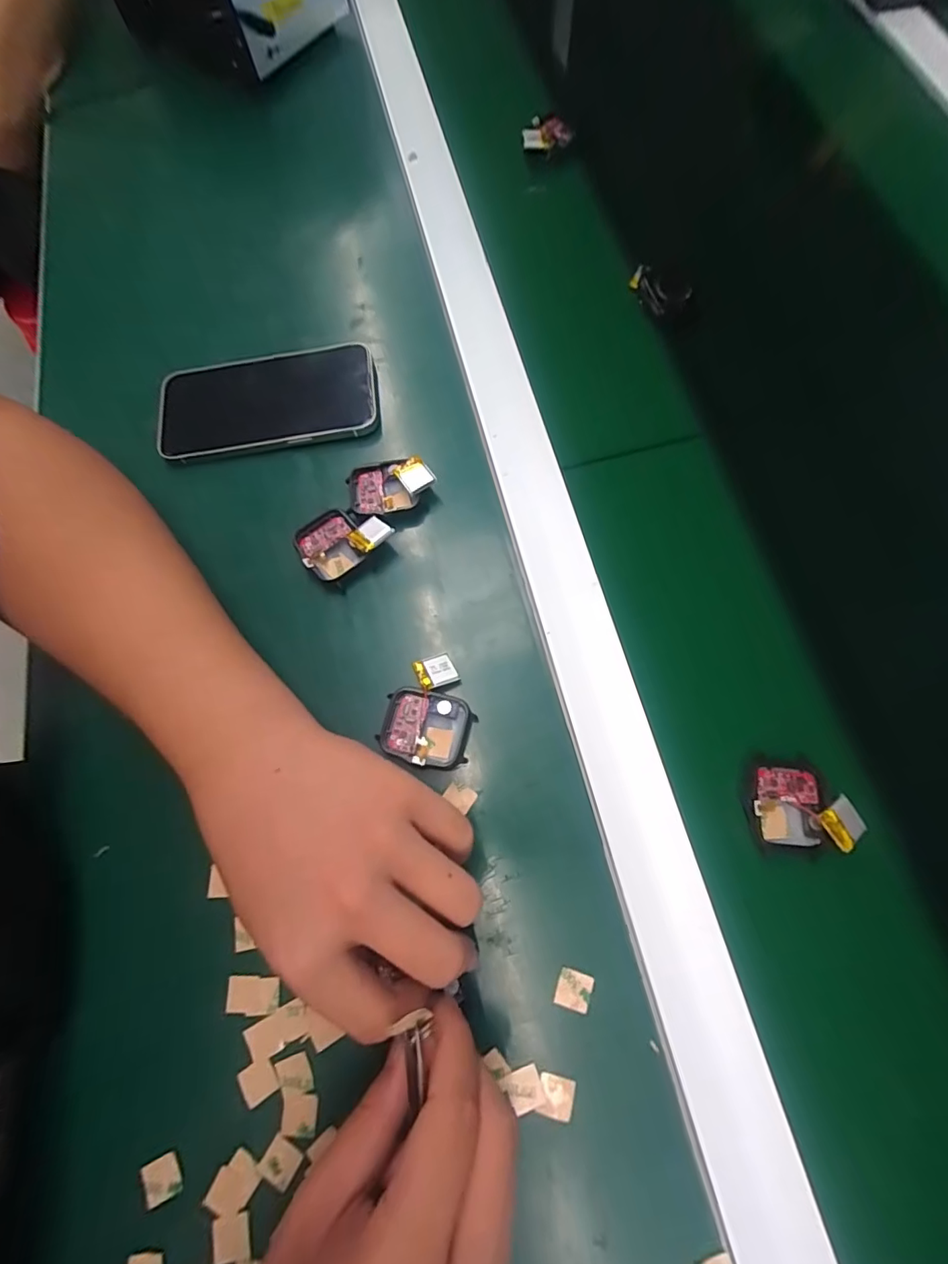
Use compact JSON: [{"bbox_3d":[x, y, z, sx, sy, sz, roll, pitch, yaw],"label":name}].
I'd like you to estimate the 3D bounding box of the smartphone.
[{"bbox_3d":[-0.138,-0.157,0.342,0.144,0.013,0.073,-8,73,-1],"label":"smartphone"}]

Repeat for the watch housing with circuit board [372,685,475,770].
[{"bbox_3d":[-0.025,0.051,0.269,0.047,0.009,0.039,13,74,5],"label":"watch housing with circuit board"}]

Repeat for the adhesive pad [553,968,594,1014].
[{"bbox_3d":[0.046,0.166,0.235,0.015,0.004,0.016,17,74,6],"label":"adhesive pad"}]

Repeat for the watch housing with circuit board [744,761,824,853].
[{"bbox_3d":[0.154,0.087,0.254,0.036,0.011,0.041,3,73,2],"label":"watch housing with circuit board"}]

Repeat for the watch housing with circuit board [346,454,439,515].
[{"bbox_3d":[-0.051,-0.090,0.312,0.051,0.013,0.037,-14,73,-3],"label":"watch housing with circuit board"}]

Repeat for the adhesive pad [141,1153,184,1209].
[{"bbox_3d":[-0.138,0.242,0.225,0.015,0.004,0.015,-23,74,-5],"label":"adhesive pad"}]

